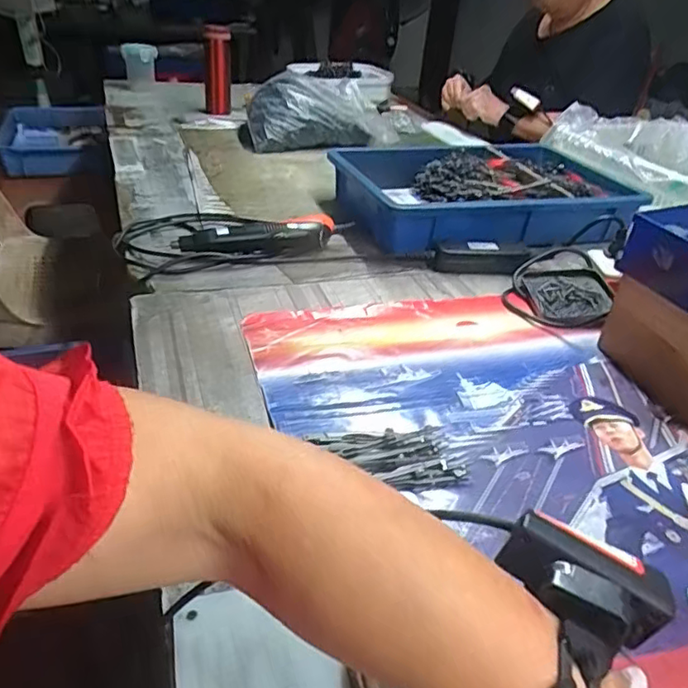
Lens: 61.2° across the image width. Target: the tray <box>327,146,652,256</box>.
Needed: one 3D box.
[{"bbox_3d":[0.192,-0.238,0.915,0.383,0.092,0.335,-7,36,-19],"label":"tray"}]

